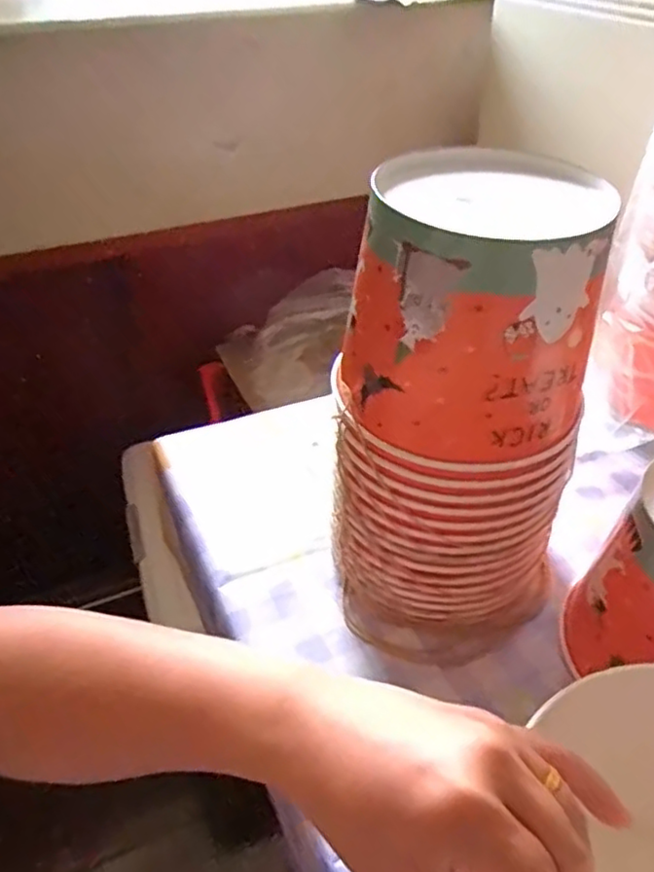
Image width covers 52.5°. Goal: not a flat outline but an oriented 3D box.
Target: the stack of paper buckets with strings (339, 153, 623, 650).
[{"bbox_3d":[0.079,-0.010,0.423,0.146,0.288,0.134,-8,40,-8],"label":"stack of paper buckets with strings"}]

